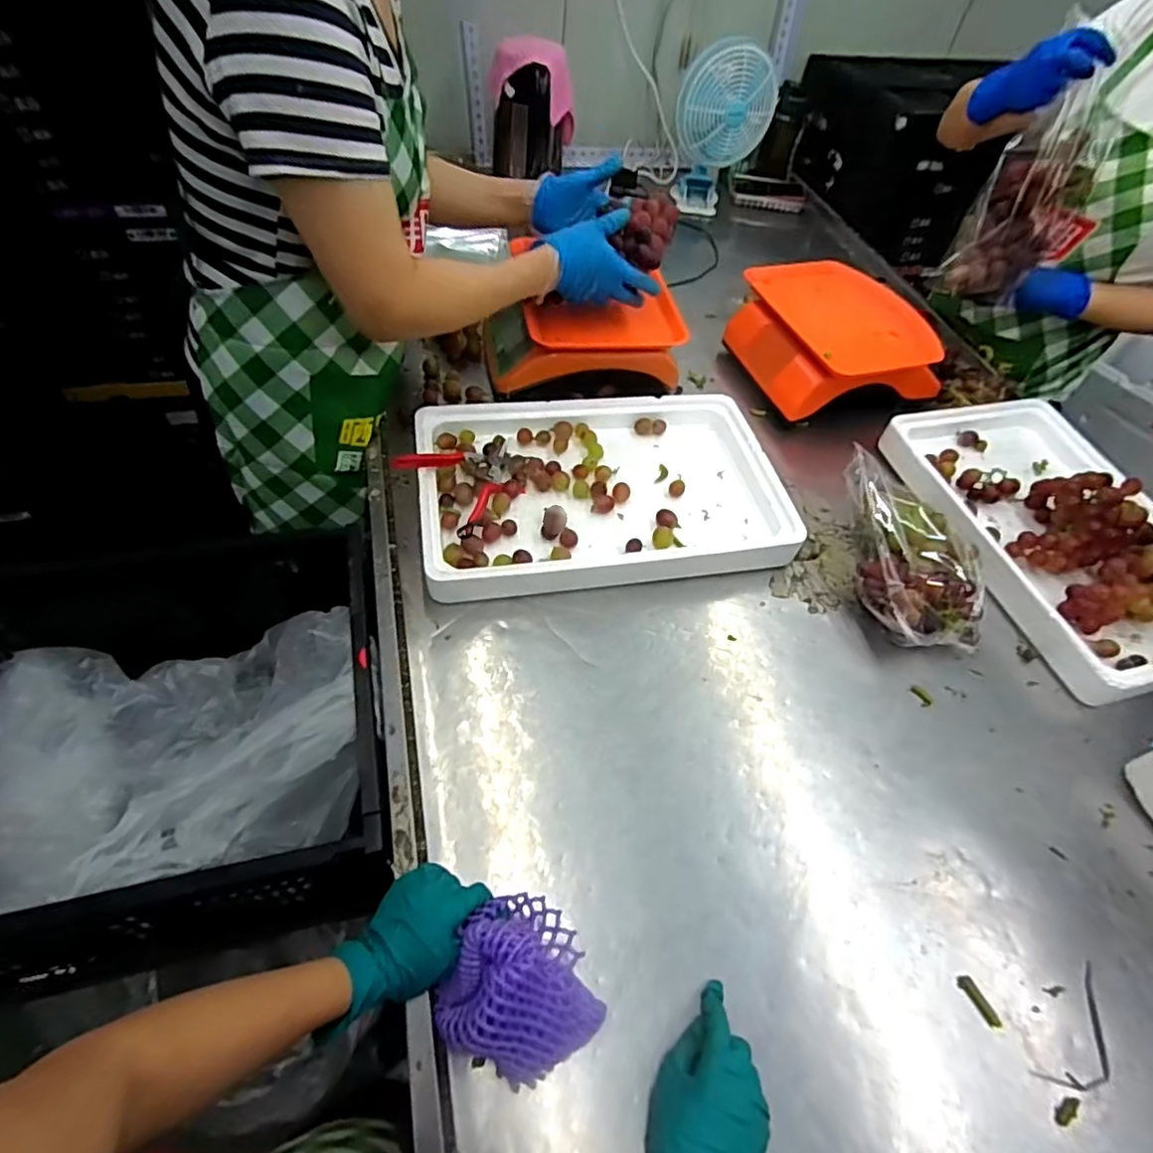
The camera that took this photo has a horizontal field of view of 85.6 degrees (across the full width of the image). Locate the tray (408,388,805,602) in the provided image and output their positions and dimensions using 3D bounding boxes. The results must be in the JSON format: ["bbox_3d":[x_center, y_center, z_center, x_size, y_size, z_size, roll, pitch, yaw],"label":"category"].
[{"bbox_3d":[0.034,-0.129,0.828,0.470,0.049,0.328,-6,54,-12],"label":"tray"}]

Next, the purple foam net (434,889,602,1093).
[{"bbox_3d":[-0.040,0.321,0.483,0.118,0.090,0.109,2,54,-3],"label":"purple foam net"}]

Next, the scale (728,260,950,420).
[{"bbox_3d":[0.427,-0.406,1.043,0.301,0.099,0.304,-12,55,-16],"label":"scale"}]

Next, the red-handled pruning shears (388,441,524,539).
[{"bbox_3d":[-0.125,-0.119,0.784,0.158,0.040,0.146,-27,61,-25],"label":"red-handled pruning shears"}]

